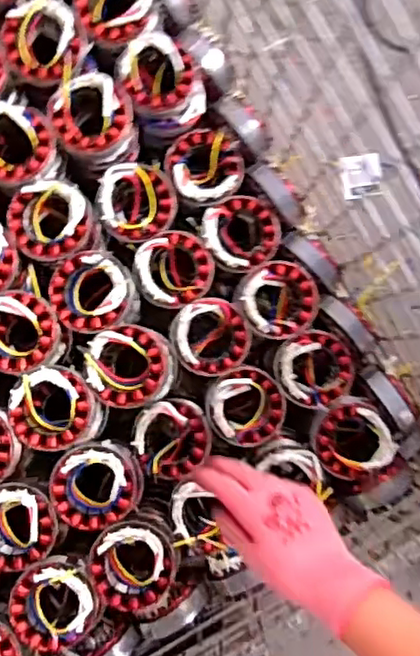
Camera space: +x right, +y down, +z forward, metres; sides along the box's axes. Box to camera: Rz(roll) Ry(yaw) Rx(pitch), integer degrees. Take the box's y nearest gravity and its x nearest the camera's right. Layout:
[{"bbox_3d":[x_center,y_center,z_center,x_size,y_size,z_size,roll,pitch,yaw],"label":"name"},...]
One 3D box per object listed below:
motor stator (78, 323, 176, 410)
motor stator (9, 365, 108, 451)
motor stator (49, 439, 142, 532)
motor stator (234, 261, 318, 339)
[{"bbox_3d":[-0.085,0.042,0.701,0.098,0.051,0.087,-4,86,-4],"label":"motor stator"},{"bbox_3d":[-0.163,0.084,0.688,0.098,0.051,0.090,-4,86,-4],"label":"motor stator"},{"bbox_3d":[-0.119,0.166,0.684,0.093,0.061,0.089,0,86,-4],"label":"motor stator"},{"bbox_3d":[0.076,-0.031,0.739,0.092,0.036,0.086,8,85,-4],"label":"motor stator"}]

